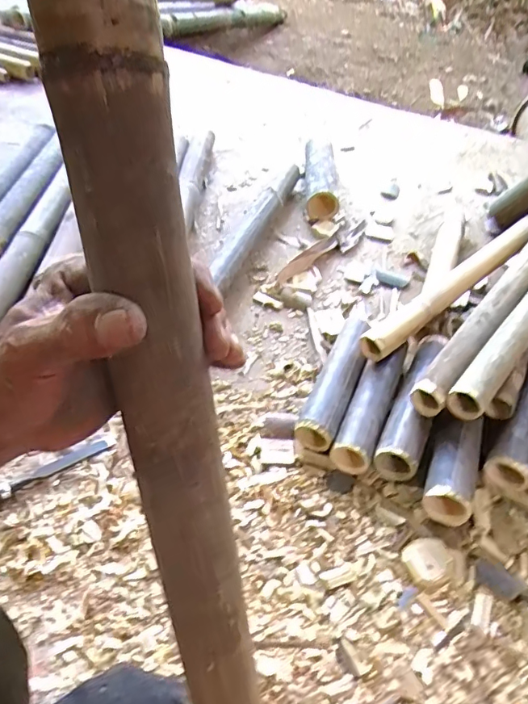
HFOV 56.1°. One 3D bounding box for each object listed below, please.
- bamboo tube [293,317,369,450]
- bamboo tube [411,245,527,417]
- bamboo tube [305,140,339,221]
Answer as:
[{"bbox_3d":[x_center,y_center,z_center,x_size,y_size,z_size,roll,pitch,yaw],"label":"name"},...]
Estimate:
[{"bbox_3d":[0.117,0.038,0.768,0.058,0.053,0.262,22,50,13],"label":"bamboo tube"},{"bbox_3d":[0.423,-0.110,0.850,0.051,0.038,0.648,35,54,21],"label":"bamboo tube"},{"bbox_3d":[0.133,-0.402,1.158,0.075,0.071,0.240,5,48,-2],"label":"bamboo tube"}]

